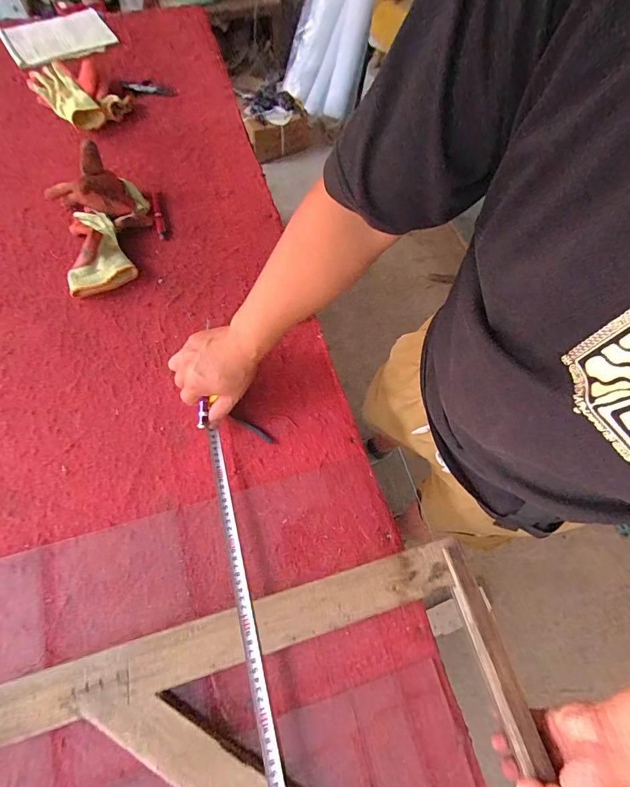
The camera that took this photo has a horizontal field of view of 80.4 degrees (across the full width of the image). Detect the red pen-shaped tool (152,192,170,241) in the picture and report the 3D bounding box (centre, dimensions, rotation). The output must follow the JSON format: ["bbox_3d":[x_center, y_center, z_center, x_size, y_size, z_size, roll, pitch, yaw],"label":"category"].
[{"bbox_3d":[-0.332,-0.384,0.794,0.021,0.010,0.146,-16,68,-8],"label":"red pen-shaped tool"}]

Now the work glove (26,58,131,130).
[{"bbox_3d":[-0.608,-0.784,0.958,0.179,0.041,0.288,-41,73,-17],"label":"work glove"}]

